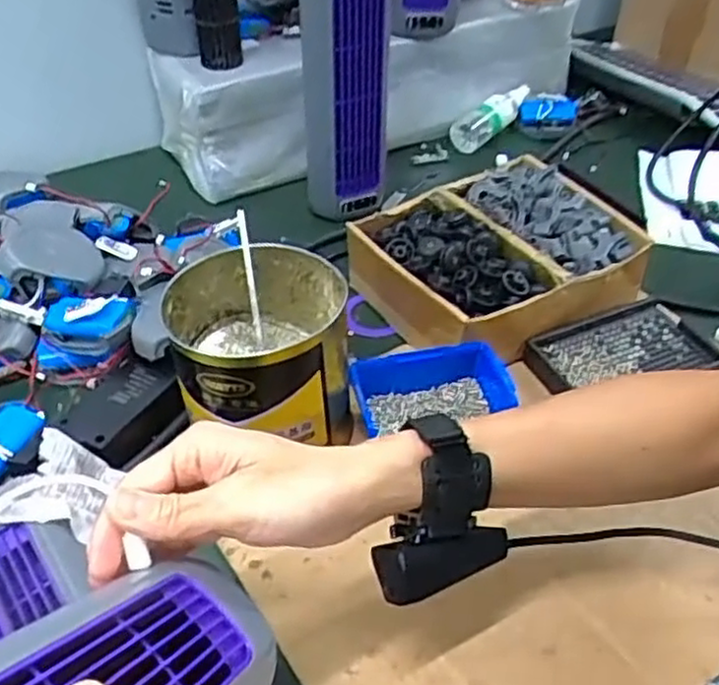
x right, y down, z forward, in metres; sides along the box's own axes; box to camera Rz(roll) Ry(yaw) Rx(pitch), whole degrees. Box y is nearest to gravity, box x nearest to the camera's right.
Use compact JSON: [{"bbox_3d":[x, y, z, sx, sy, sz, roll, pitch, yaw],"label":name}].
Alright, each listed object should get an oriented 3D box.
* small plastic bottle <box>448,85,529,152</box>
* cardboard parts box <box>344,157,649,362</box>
[{"bbox_3d":[0.171,-0.293,0.960,0.043,0.034,0.164,28,49,27],"label":"small plastic bottle"},{"bbox_3d":[0.118,-0.077,0.659,0.217,0.067,0.171,-23,48,-24],"label":"cardboard parts box"}]

